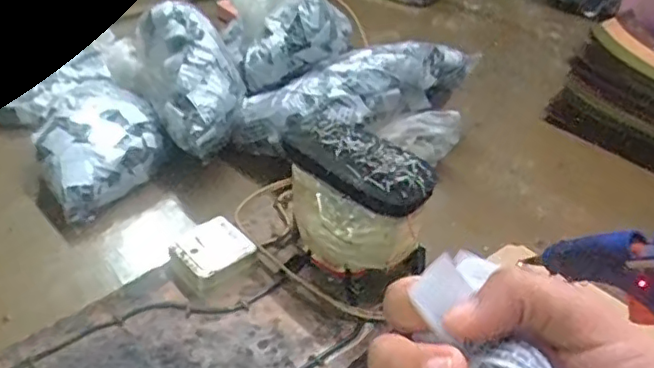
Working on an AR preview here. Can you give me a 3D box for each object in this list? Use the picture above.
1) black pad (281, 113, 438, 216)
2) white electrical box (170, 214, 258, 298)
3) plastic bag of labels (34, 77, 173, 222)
[{"bbox_3d":[0.014,-0.015,0.372,0.108,0.014,0.046,25,59,30],"label":"black pad"},{"bbox_3d":[-0.080,0.050,0.409,0.044,0.024,0.051,30,45,32],"label":"white electrical box"},{"bbox_3d":[-0.204,-0.034,0.535,0.106,0.062,0.138,-22,43,-30],"label":"plastic bag of labels"}]

